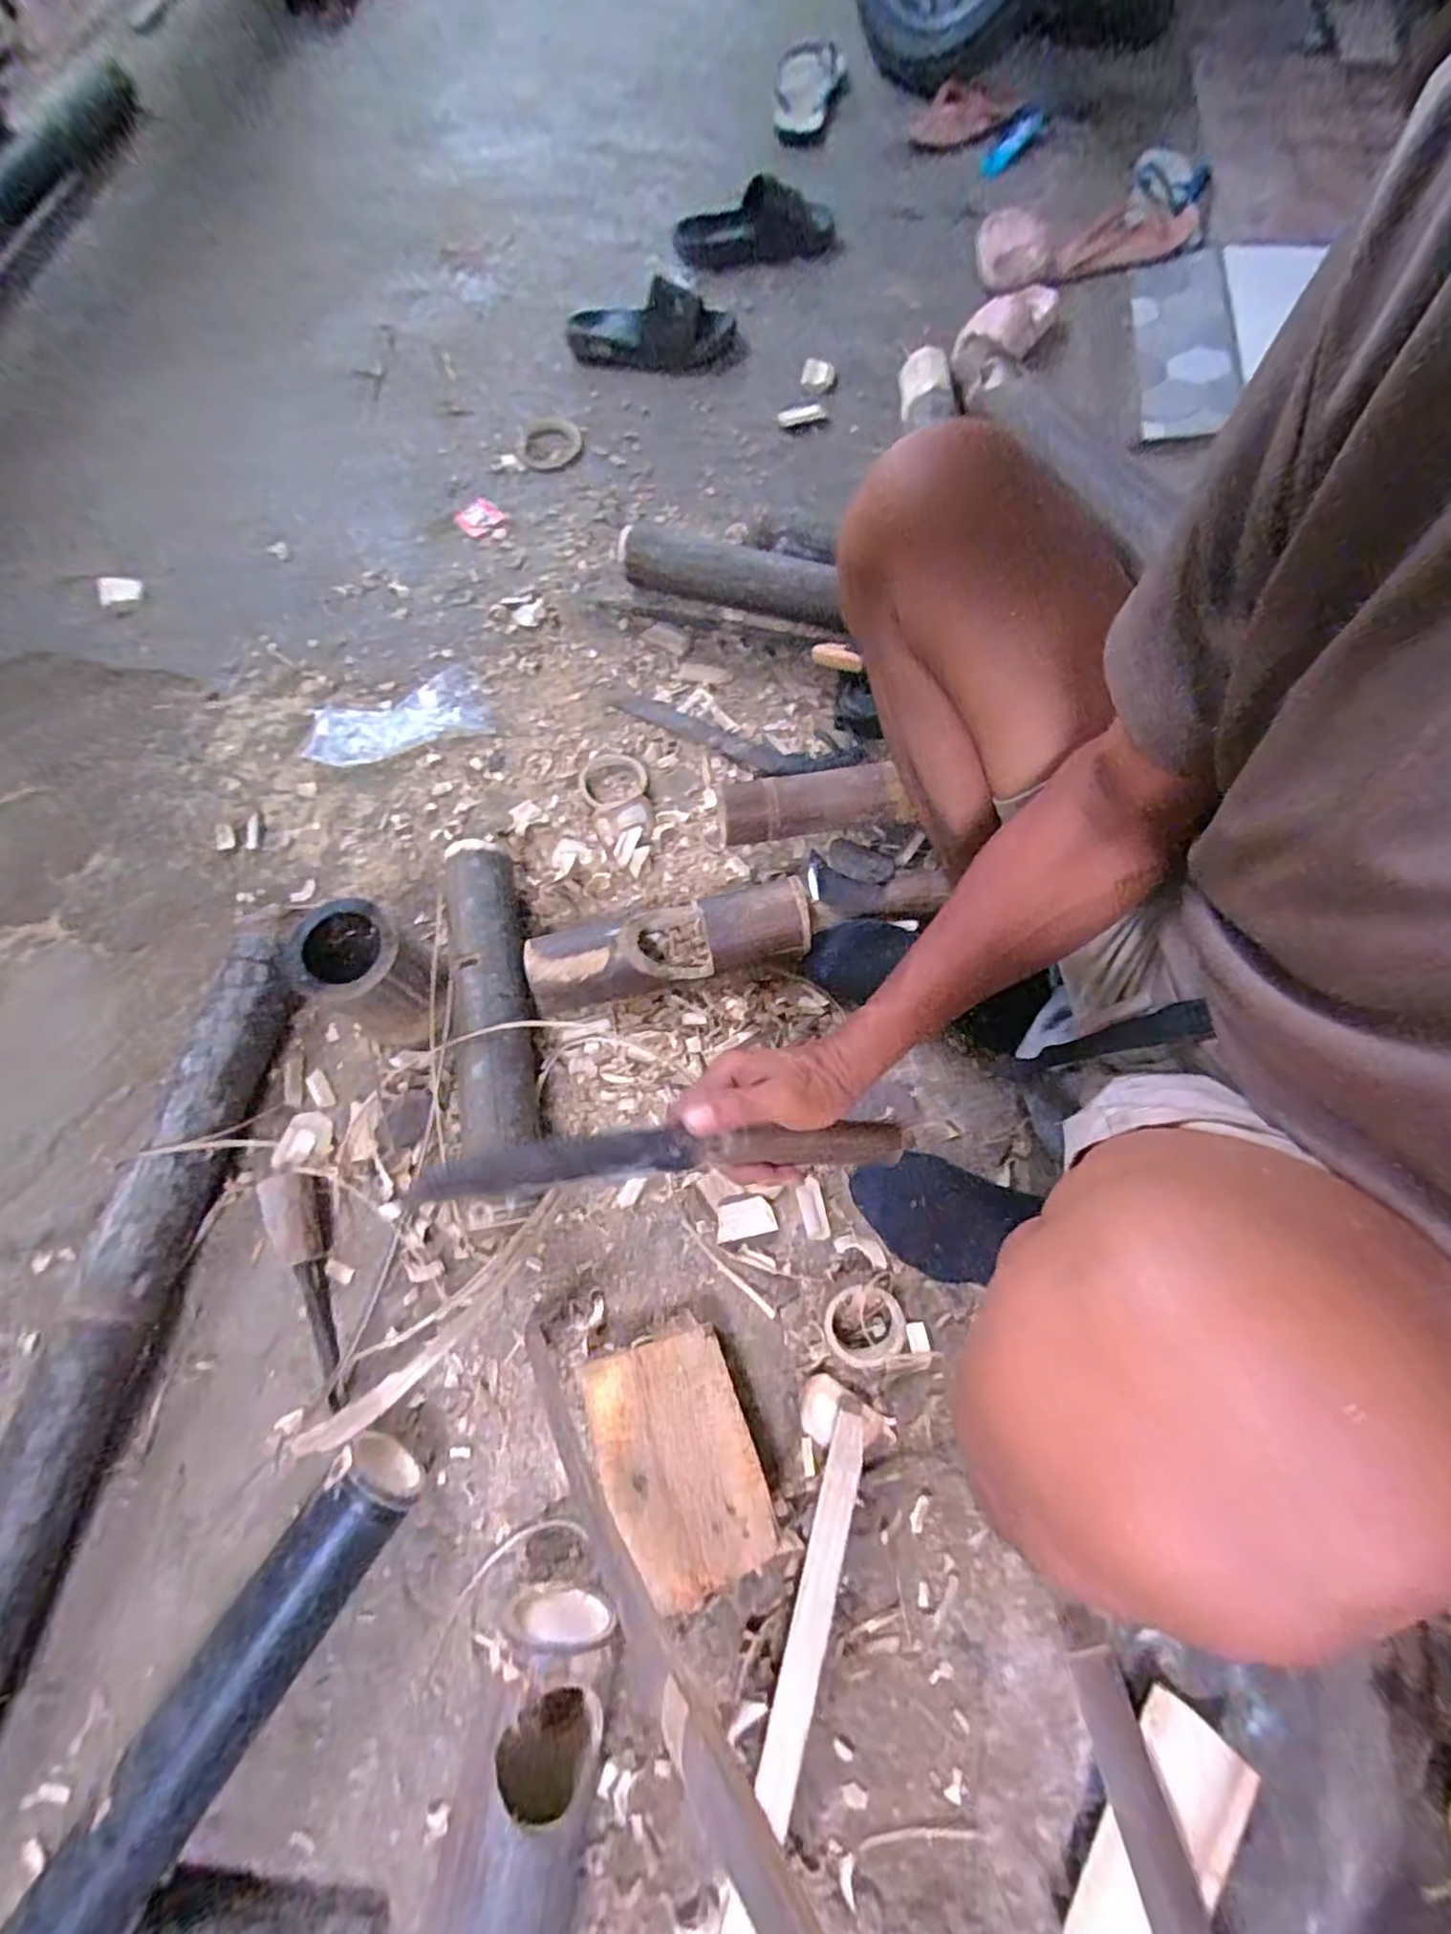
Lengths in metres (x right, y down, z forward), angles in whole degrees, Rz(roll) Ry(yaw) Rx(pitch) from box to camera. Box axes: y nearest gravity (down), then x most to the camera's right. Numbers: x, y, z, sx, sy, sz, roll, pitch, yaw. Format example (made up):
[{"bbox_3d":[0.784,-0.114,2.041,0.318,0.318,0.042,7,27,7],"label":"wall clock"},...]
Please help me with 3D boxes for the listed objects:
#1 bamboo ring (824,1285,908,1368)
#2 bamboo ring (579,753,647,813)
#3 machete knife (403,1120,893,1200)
[{"bbox_3d":[0.120,0.309,0.588,0.067,0.030,0.060,-13,70,-4],"label":"bamboo ring"},{"bbox_3d":[-0.128,-0.212,0.777,0.076,0.025,0.087,-18,70,-6],"label":"bamboo ring"},{"bbox_3d":[-0.020,0.116,0.422,0.292,0.026,0.028,0,69,-17],"label":"machete knife"}]

